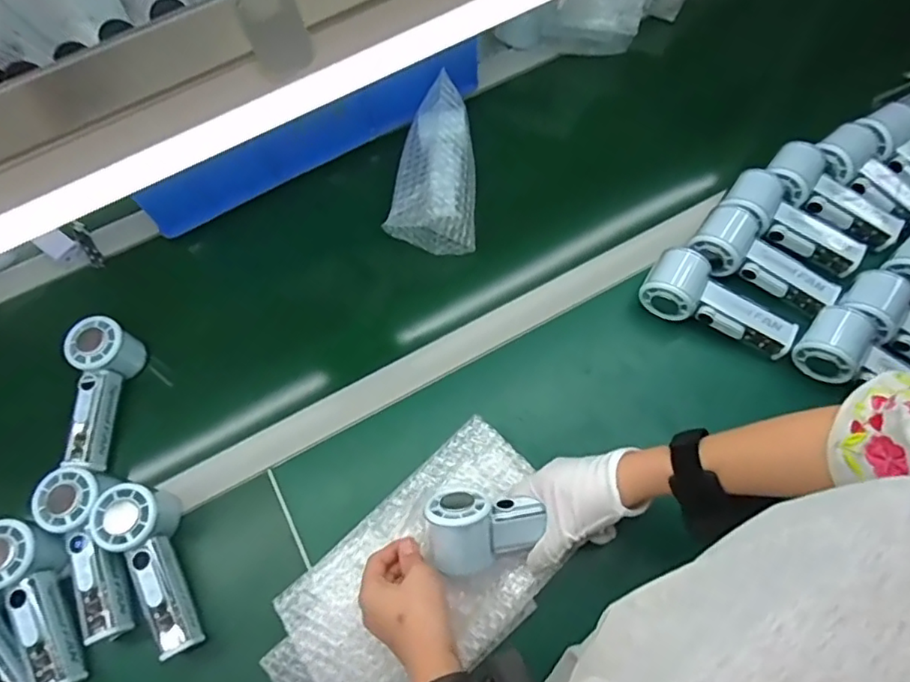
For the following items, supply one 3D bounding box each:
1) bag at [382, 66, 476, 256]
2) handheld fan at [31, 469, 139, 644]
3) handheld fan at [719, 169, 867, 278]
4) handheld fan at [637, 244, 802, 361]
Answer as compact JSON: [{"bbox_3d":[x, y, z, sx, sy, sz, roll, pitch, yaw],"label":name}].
[{"bbox_3d":[-0.019,-0.208,0.681,0.092,0.074,0.196,5,66,5],"label":"bag"},{"bbox_3d":[-0.330,0.190,0.532,0.061,0.058,0.156,-25,81,-9],"label":"handheld fan"},{"bbox_3d":[0.369,-0.128,0.629,0.155,0.045,0.062,32,71,16],"label":"handheld fan"},{"bbox_3d":[0.276,-0.039,0.600,0.153,0.059,0.064,28,70,14],"label":"handheld fan"}]

